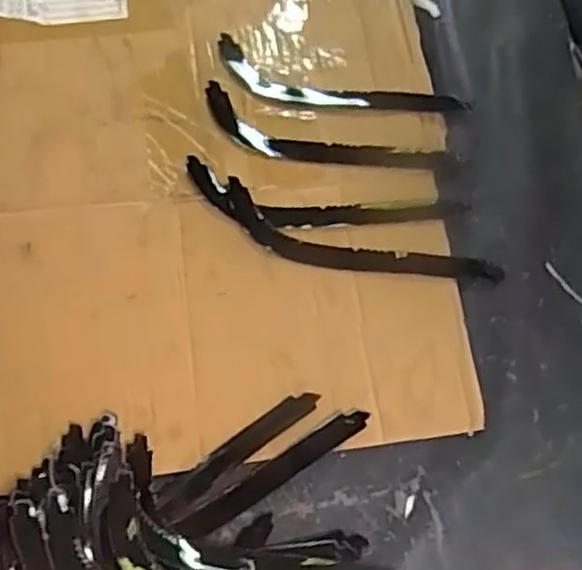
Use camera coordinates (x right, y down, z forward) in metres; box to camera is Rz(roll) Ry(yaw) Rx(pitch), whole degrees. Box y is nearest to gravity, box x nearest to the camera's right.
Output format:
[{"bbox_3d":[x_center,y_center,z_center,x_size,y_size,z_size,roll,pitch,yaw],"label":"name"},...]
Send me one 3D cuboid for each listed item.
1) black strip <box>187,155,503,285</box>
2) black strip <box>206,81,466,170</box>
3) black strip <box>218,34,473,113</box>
[{"bbox_3d":[0.033,-0.034,0.553,0.250,0.014,0.054,19,70,5],"label":"black strip"},{"bbox_3d":[0.030,-0.113,0.578,0.210,0.006,0.051,17,70,4],"label":"black strip"},{"bbox_3d":[0.038,-0.158,0.596,0.209,0.008,0.051,15,70,3],"label":"black strip"}]

